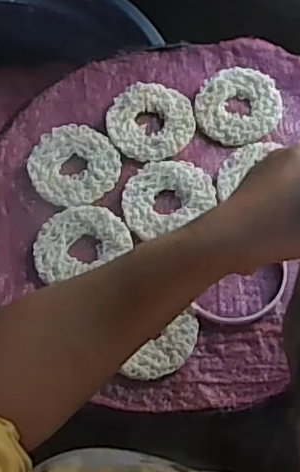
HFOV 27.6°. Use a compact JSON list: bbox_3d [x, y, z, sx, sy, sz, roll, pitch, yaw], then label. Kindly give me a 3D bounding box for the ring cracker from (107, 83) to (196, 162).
[{"bbox_3d":[0.001,-0.106,0.563,0.080,0.007,0.077,0,65,0],"label":"ring cracker"}]

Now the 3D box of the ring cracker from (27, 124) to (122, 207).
[{"bbox_3d":[-0.069,-0.065,0.543,0.077,0.007,0.077,0,65,0],"label":"ring cracker"}]

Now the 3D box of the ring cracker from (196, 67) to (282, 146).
[{"bbox_3d":[0.083,-0.123,0.571,0.075,0.008,0.080,0,65,0],"label":"ring cracker"}]

